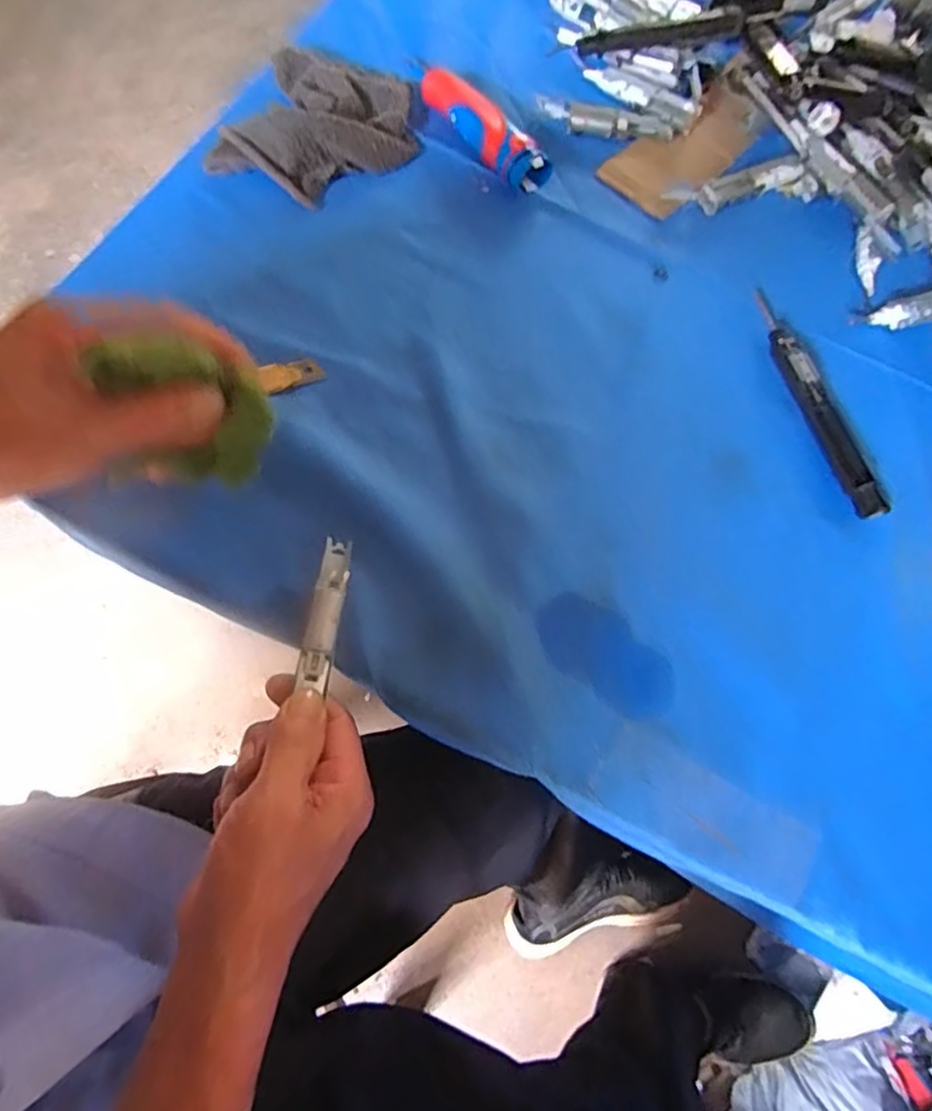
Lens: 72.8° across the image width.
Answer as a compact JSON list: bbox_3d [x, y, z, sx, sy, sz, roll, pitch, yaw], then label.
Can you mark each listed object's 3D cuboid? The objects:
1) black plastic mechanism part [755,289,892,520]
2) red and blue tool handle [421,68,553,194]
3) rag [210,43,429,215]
[{"bbox_3d":[0.228,-0.105,0.415,0.023,0.014,0.176,-11,71,-6],"label":"black plastic mechanism part"},{"bbox_3d":[0.010,-0.321,0.476,0.031,0.032,0.125,-41,76,-15],"label":"red and blue tool handle"},{"bbox_3d":[-0.104,-0.326,0.472,0.128,0.029,0.138,19,71,5],"label":"rag"}]

